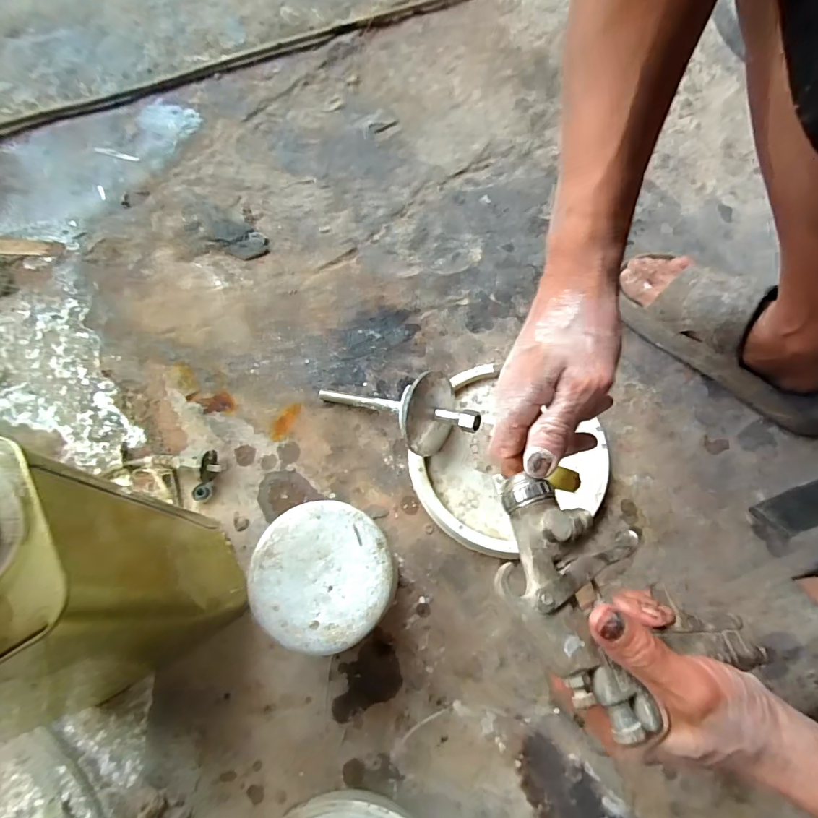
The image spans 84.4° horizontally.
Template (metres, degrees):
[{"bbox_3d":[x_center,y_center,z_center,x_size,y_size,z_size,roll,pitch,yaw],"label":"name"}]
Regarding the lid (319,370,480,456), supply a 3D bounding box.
[{"bbox_3d":[-0.019,-0.006,0.469,0.173,0.068,0.082,10,68,28],"label":"lid"}]

